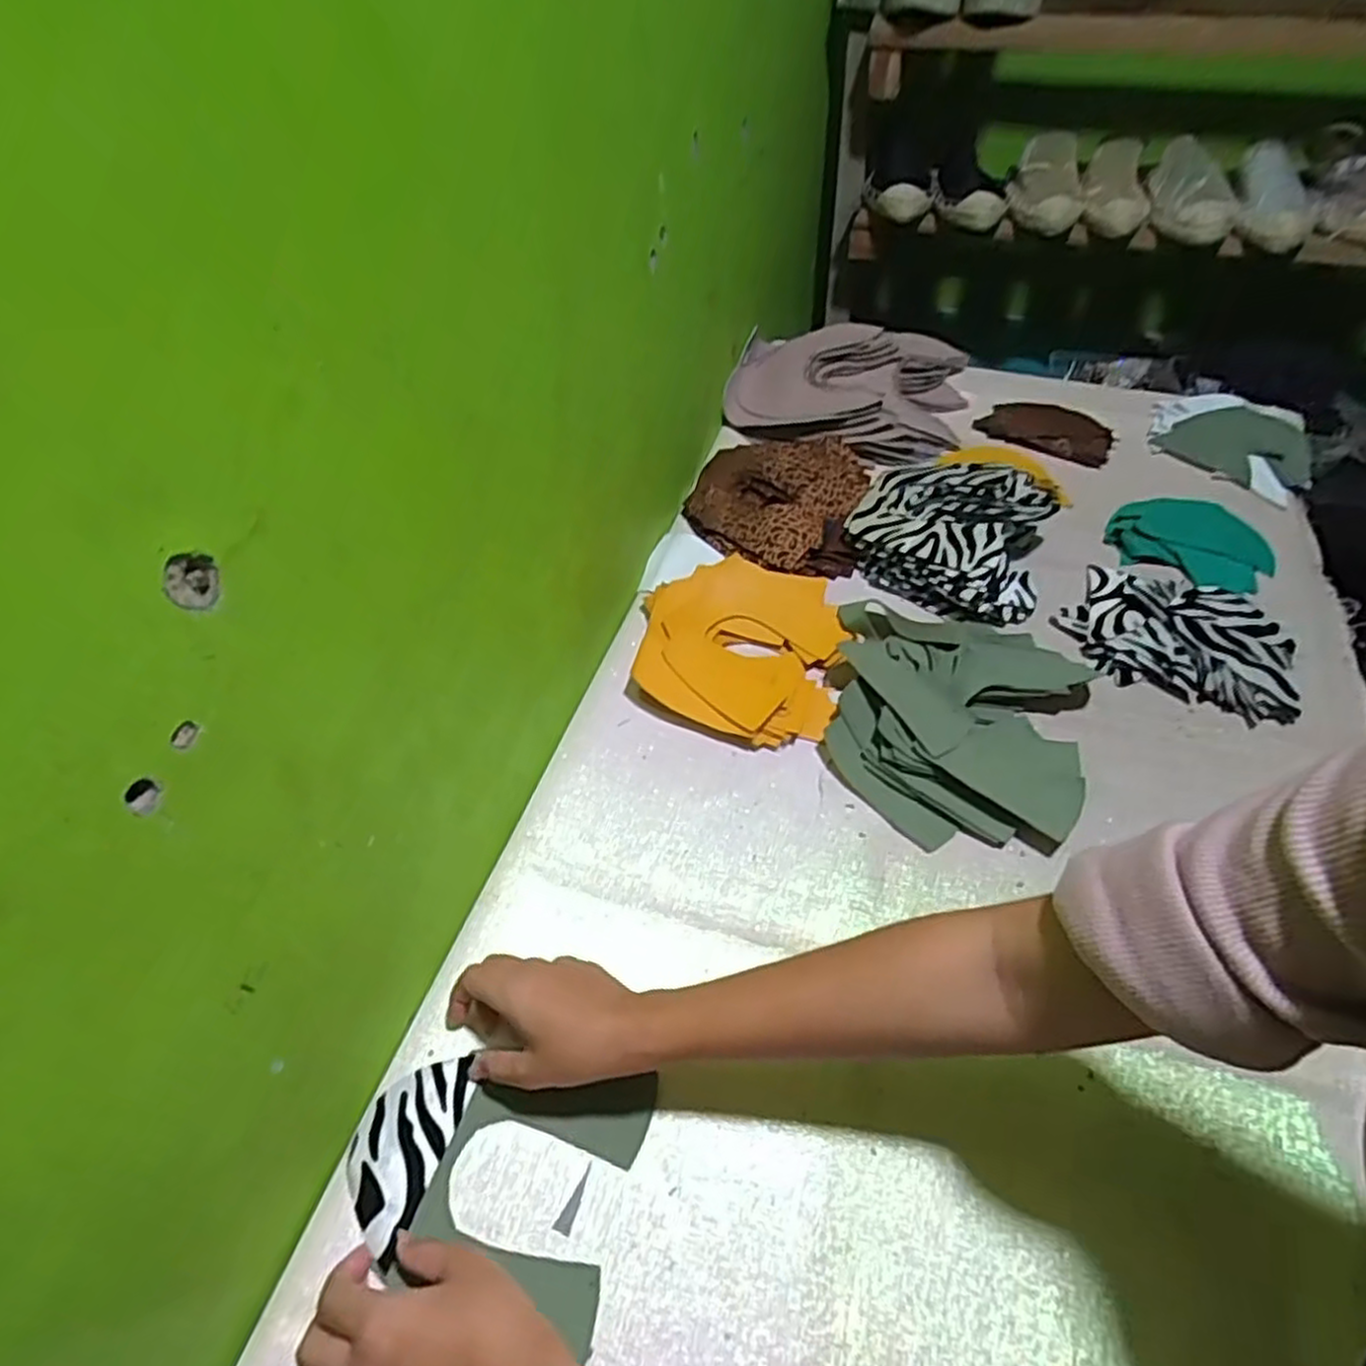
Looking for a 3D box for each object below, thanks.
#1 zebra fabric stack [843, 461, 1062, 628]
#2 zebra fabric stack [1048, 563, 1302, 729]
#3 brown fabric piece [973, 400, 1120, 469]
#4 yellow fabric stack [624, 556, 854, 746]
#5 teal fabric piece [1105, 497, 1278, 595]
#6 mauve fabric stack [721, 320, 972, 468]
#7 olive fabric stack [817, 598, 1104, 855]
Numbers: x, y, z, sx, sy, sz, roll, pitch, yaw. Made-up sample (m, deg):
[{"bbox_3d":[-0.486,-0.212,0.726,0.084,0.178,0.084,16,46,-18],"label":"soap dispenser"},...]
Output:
[{"bbox_3d":[0.254,-0.147,0.729,0.177,0.051,0.166,19,54,17],"label":"zebra fabric stack"},{"bbox_3d":[0.428,-0.042,0.664,0.189,0.036,0.123,24,55,20],"label":"zebra fabric stack"},{"bbox_3d":[0.411,-0.292,0.873,0.143,0.008,0.103,18,53,16],"label":"brown fabric piece"},{"bbox_3d":[0.053,-0.038,0.679,0.169,0.030,0.188,13,52,12],"label":"yellow fabric stack"},{"bbox_3d":[0.498,-0.146,0.756,0.145,0.015,0.121,20,54,18],"label":"teal fabric piece"},{"bbox_3d":[0.187,-0.343,0.877,0.266,0.054,0.194,11,54,7],"label":"mauve fabric stack"},{"bbox_3d":[0.219,0.020,0.617,0.201,0.044,0.218,11,52,11],"label":"olive fabric stack"}]

